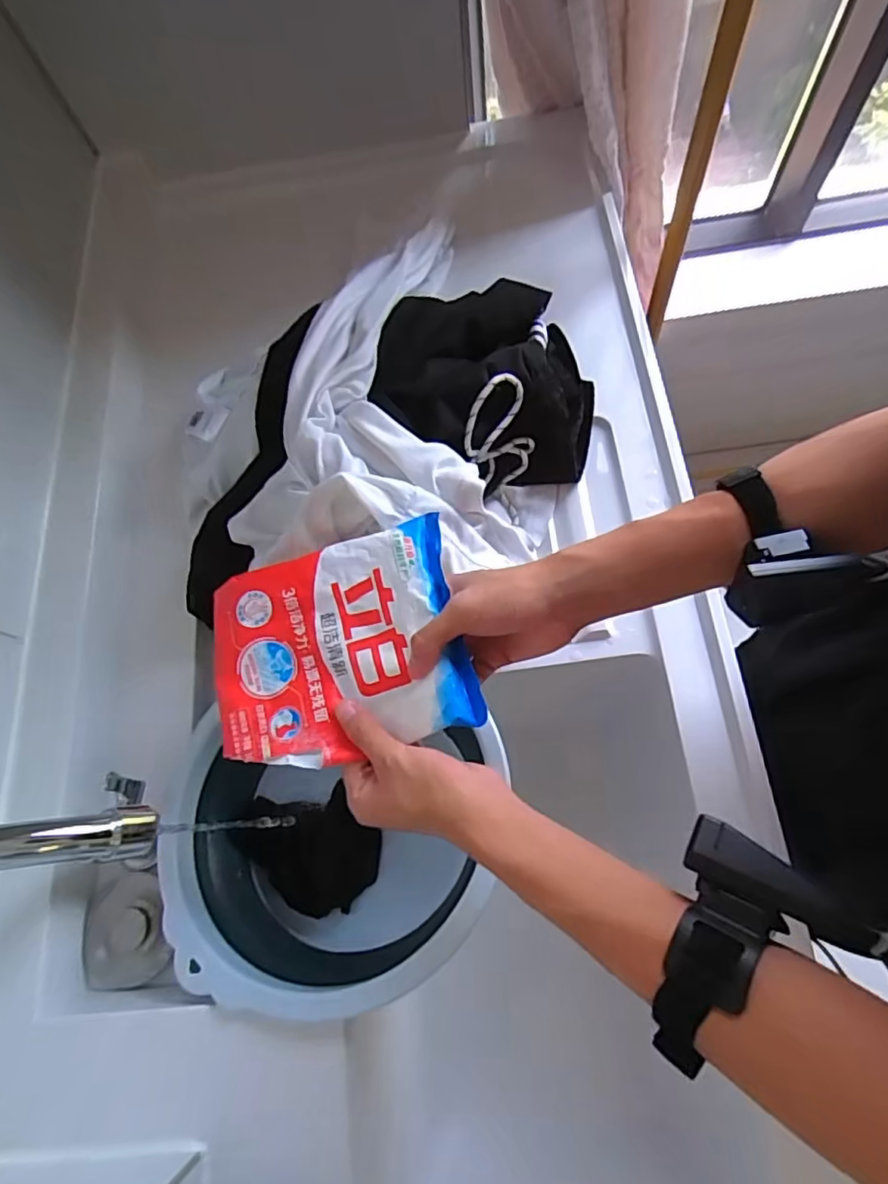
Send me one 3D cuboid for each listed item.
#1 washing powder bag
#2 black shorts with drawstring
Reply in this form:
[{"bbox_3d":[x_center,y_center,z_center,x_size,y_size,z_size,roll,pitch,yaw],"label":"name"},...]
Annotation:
[{"bbox_3d":[-0.078,0.038,0.428,0.179,0.032,0.155,-14,70,-2],"label":"washing powder bag"},{"bbox_3d":[0.043,-0.202,0.576,0.201,0.108,0.193,8,71,6],"label":"black shorts with drawstring"}]

